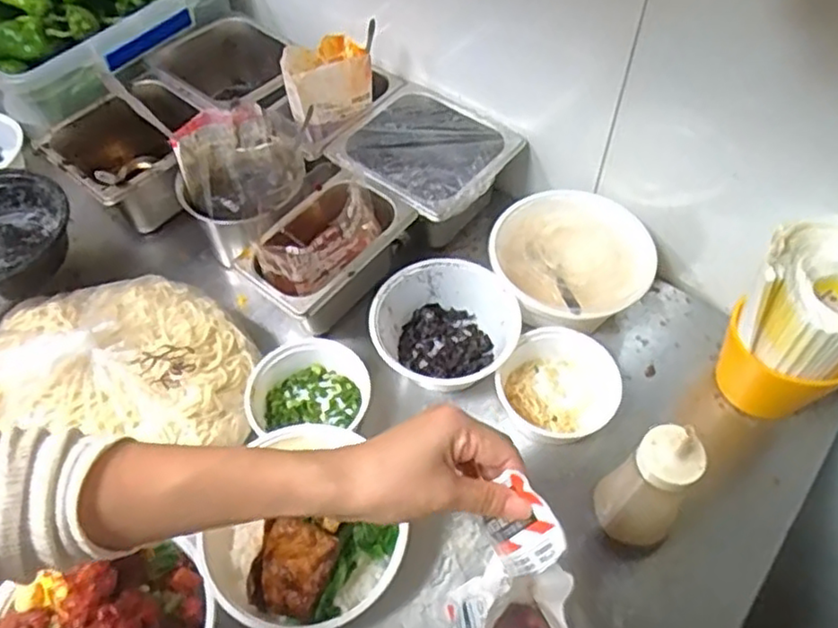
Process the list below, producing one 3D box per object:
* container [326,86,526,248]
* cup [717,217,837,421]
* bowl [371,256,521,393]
[{"bbox_3d":[0.005,-0.168,0.774,0.182,0.091,0.182,35,64,22],"label":"container"},{"bbox_3d":[0.339,0.012,0.601,0.103,0.166,0.107,-1,56,1],"label":"cup"},{"bbox_3d":[0.028,0.018,0.683,0.137,0.066,0.136,-1,56,1],"label":"bowl"}]

